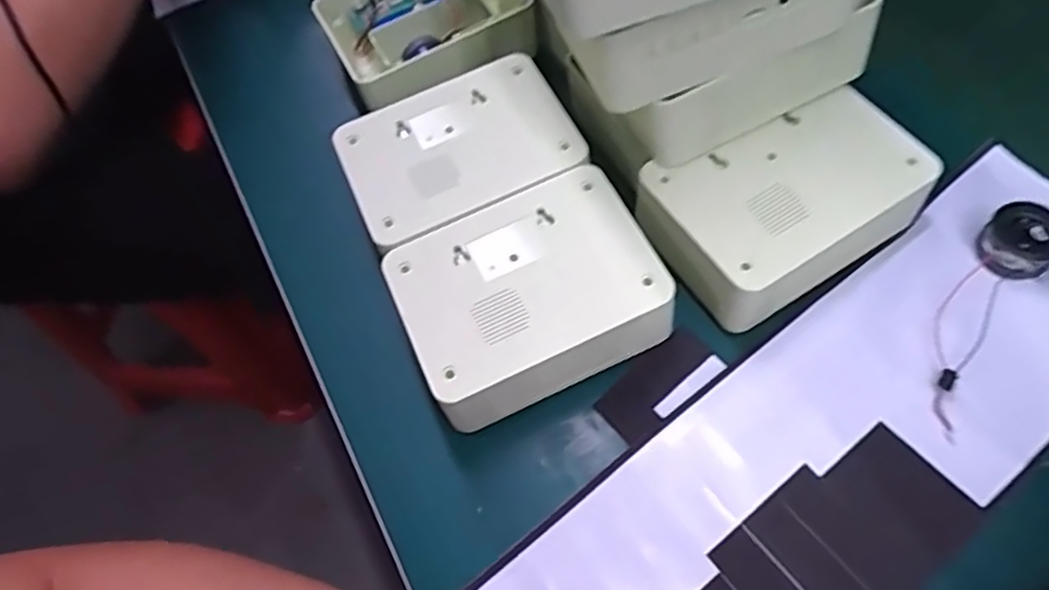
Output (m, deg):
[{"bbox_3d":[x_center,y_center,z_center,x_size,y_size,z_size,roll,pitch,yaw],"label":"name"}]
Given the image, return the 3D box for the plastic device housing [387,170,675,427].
[{"bbox_3d":[0.003,0.004,0.395,0.139,0.058,0.110,-26,62,-7],"label":"plastic device housing"}]

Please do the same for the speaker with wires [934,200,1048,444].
[{"bbox_3d":[0.254,0.011,0.381,0.037,0.018,0.143,31,79,19],"label":"speaker with wires"}]

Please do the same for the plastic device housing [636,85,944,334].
[{"bbox_3d":[0.149,-0.054,0.399,0.151,0.049,0.100,-28,66,-6],"label":"plastic device housing"}]

